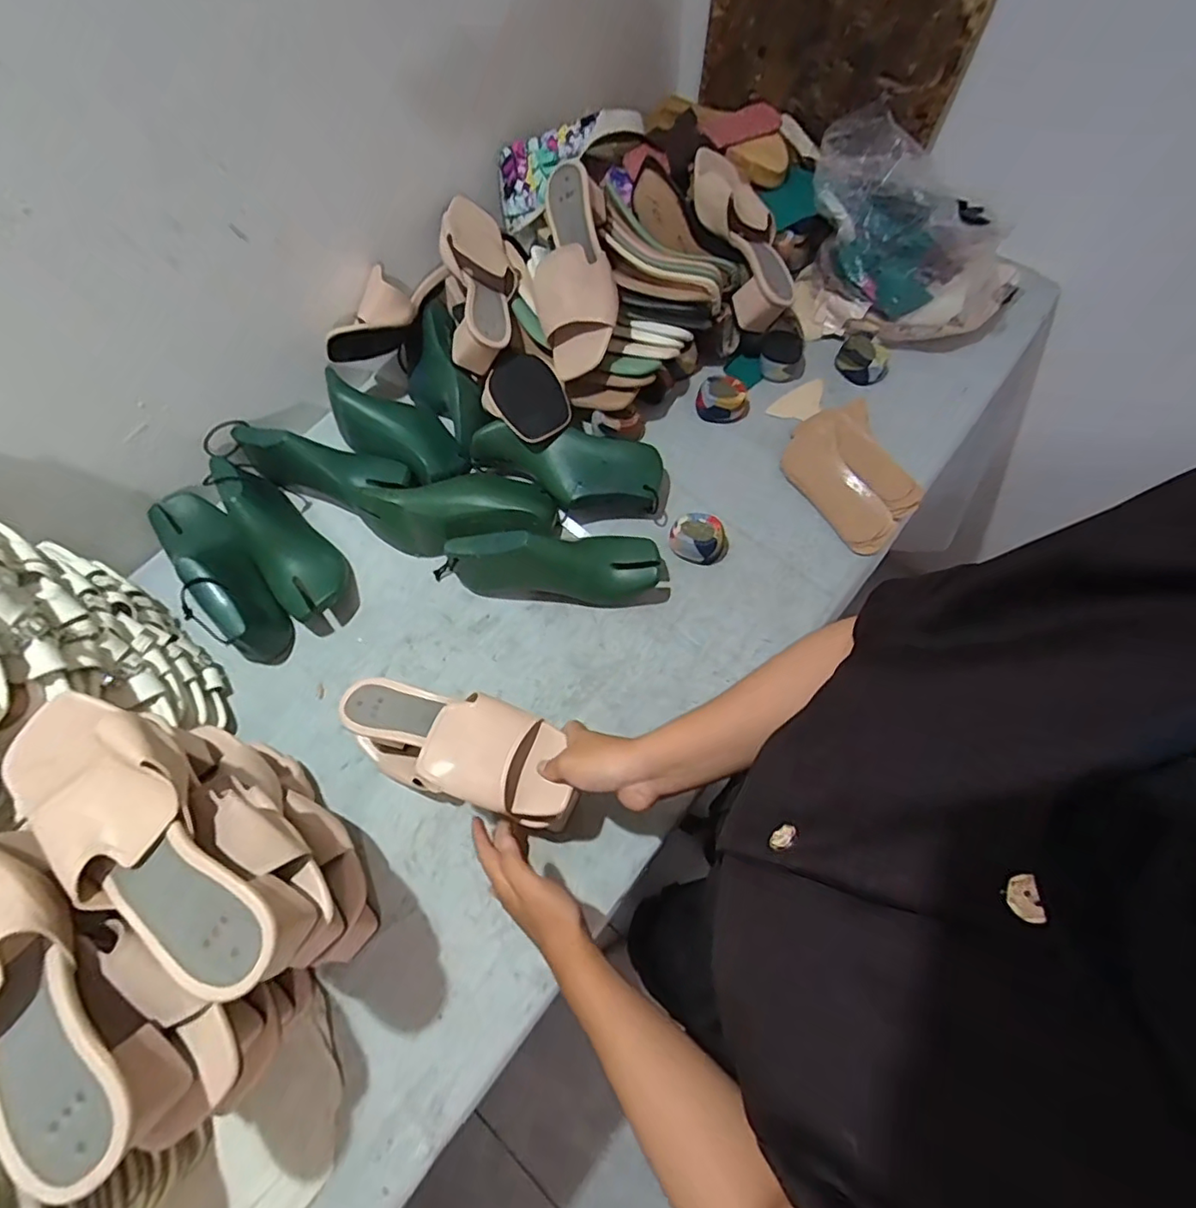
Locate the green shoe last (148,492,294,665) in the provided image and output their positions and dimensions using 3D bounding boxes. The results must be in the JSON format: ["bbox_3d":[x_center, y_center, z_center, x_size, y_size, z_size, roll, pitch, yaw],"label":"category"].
[{"bbox_3d":[-0.433,-0.049,0.656,0.088,0.092,0.244,-40,71,-13],"label":"green shoe last"}]

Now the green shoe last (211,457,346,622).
[{"bbox_3d":[-0.377,-0.078,0.663,0.078,0.096,0.219,-42,72,-13],"label":"green shoe last"}]

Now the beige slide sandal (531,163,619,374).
[{"bbox_3d":[-0.026,-0.395,0.675,0.094,0.069,0.228,0,92,3],"label":"beige slide sandal"}]

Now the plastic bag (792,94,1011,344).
[{"bbox_3d":[0.406,-0.473,0.743,0.287,0.199,0.209,28,72,14],"label":"plastic bag"}]

